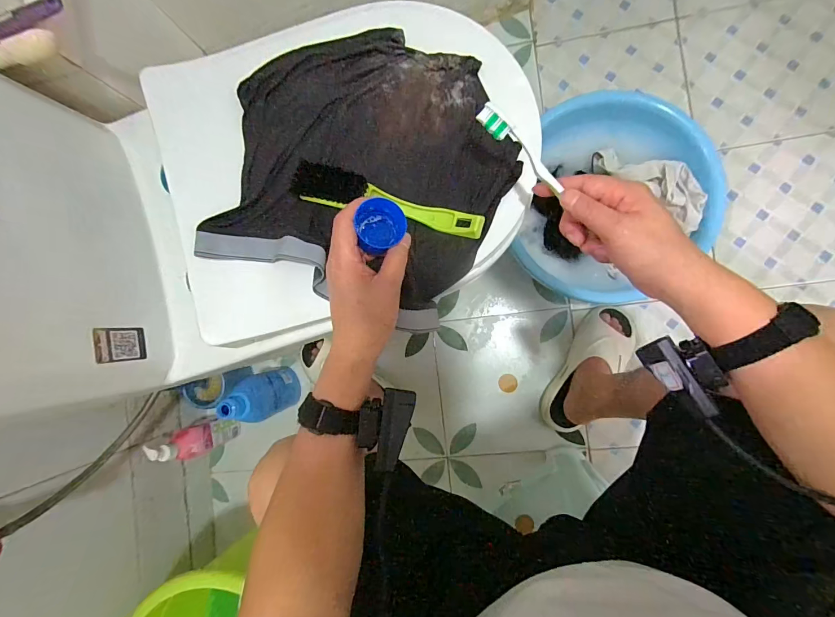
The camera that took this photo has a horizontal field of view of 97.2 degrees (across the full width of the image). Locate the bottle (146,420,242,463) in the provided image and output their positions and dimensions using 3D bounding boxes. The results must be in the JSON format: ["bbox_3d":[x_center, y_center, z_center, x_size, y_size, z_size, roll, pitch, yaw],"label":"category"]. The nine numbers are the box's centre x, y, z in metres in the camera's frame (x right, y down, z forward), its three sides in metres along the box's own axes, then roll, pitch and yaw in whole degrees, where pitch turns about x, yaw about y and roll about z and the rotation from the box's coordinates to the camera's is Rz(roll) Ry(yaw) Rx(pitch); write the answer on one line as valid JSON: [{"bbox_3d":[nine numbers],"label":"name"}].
[{"bbox_3d":[-0.454,0.272,0.771,0.050,0.195,0.060,-21,86,7],"label":"bottle"}]

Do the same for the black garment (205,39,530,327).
[{"bbox_3d":[-0.058,-0.154,0.405,0.296,0.046,0.288,24,93,9],"label":"black garment"}]

